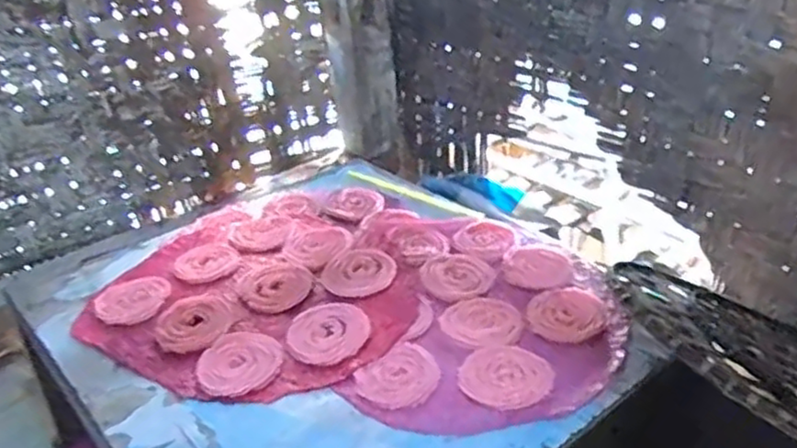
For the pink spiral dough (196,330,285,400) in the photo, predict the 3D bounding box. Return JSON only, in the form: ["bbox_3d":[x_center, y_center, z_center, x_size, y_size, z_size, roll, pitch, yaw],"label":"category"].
[{"bbox_3d":[-0.156,0.136,0.675,0.080,0.015,0.081,-3,29,2],"label":"pink spiral dough"}]

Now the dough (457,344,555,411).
[{"bbox_3d":[0.102,0.141,0.652,0.087,0.004,0.081,-3,29,2],"label":"dough"}]

